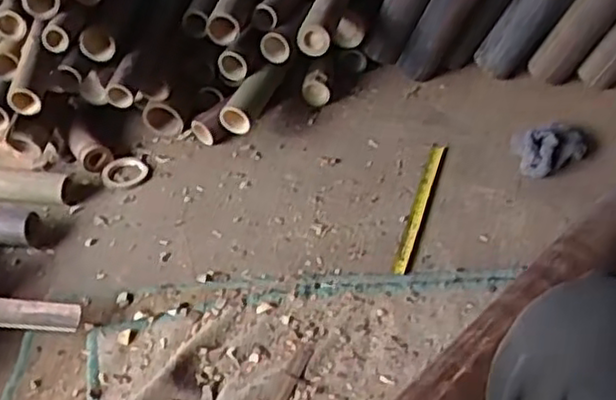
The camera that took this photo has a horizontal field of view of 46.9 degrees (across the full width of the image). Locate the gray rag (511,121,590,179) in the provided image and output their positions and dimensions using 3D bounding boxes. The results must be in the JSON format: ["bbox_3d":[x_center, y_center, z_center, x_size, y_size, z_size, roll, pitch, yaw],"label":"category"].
[{"bbox_3d":[0.396,-0.086,1.154,0.115,0.055,0.097,-8,43,-4],"label":"gray rag"}]

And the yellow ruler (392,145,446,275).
[{"bbox_3d":[0.177,0.006,1.120,0.024,0.009,0.299,11,45,16],"label":"yellow ruler"}]

